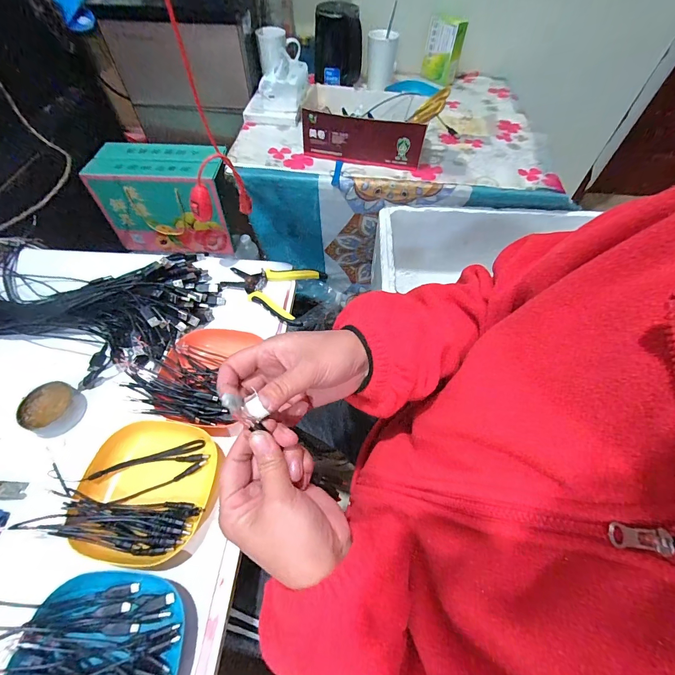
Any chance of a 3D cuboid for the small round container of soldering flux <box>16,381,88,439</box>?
[{"bbox_3d":[-0.357,0.092,0.425,0.068,0.026,0.063,1,56,-1],"label":"small round container of soldering flux"}]

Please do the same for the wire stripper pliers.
[{"bbox_3d":[-0.110,-0.083,0.546,0.154,0.018,0.108,19,58,10],"label":"wire stripper pliers"}]

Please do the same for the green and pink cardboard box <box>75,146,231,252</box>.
[{"bbox_3d":[-0.475,-0.380,0.940,0.316,0.242,0.159,-3,56,-4],"label":"green and pink cardboard box"}]

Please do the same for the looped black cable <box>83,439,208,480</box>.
[{"bbox_3d":[-0.215,0.141,0.390,0.122,0.016,0.022,-9,57,-8],"label":"looped black cable"}]

